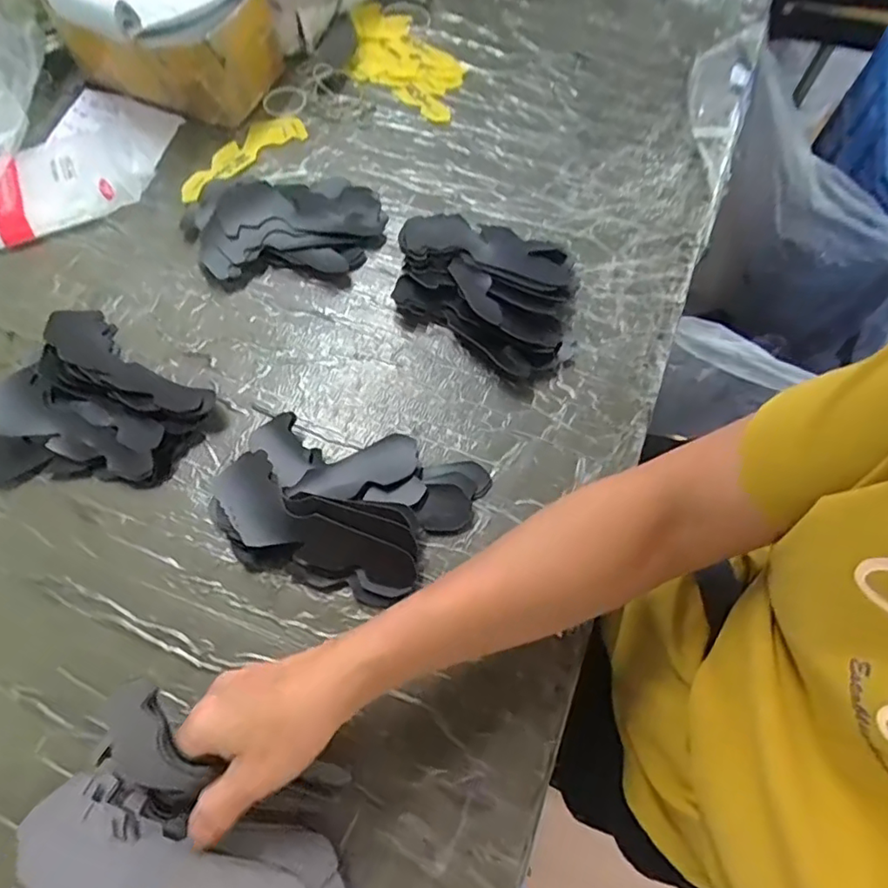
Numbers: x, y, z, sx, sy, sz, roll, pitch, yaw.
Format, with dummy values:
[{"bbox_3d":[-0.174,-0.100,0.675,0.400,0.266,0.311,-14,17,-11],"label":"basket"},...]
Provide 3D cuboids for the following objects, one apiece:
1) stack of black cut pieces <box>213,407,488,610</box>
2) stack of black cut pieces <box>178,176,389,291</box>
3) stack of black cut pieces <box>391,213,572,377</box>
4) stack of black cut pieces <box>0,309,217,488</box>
[{"bbox_3d":[-0.069,0.043,0.424,0.173,0.037,0.121,17,66,6],"label":"stack of black cut pieces"},{"bbox_3d":[-0.147,-0.203,0.535,0.179,0.035,0.118,2,65,-1],"label":"stack of black cut pieces"},{"bbox_3d":[0.032,-0.138,0.504,0.158,0.028,0.127,23,67,9],"label":"stack of black cut pieces"},{"bbox_3d":[-0.270,-0.031,0.460,0.156,0.034,0.150,17,66,6],"label":"stack of black cut pieces"}]

